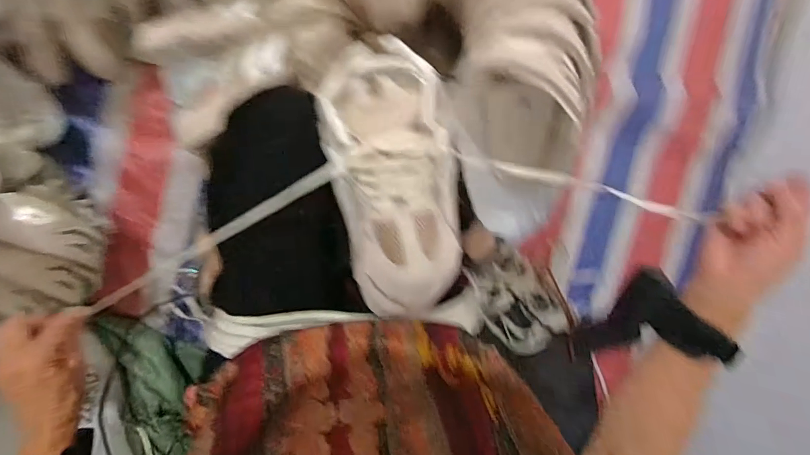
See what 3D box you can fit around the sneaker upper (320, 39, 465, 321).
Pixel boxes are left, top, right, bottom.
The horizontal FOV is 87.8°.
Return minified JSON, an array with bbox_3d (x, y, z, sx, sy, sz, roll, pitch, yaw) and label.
[{"bbox_3d":[-0.007,-0.048,0.418,0.123,0.060,0.269,-9,96,-7],"label":"sneaker upper"}]

